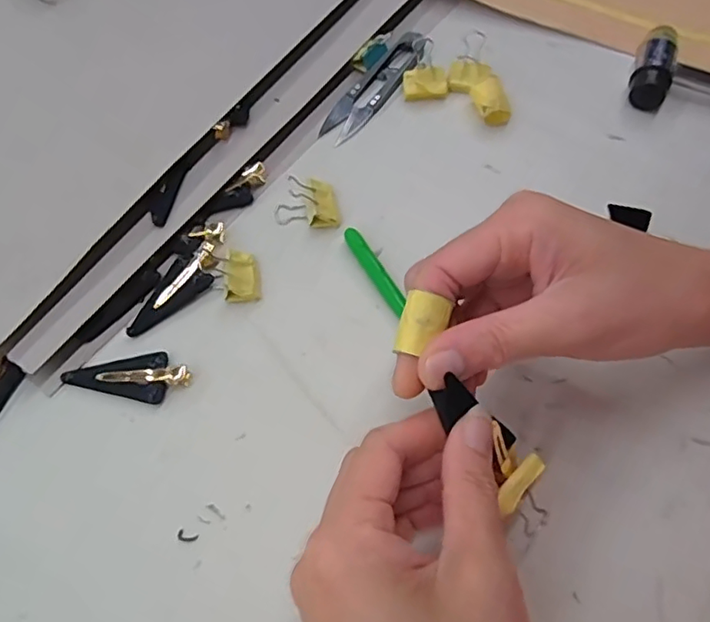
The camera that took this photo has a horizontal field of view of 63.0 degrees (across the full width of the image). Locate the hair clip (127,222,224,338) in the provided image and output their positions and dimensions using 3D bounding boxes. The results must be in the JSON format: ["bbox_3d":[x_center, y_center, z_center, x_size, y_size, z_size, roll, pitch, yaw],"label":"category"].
[{"bbox_3d":[-0.090,-0.017,0.303,0.025,0.008,0.071,24,66,7],"label":"hair clip"}]

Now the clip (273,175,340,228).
[{"bbox_3d":[-0.027,-0.060,0.324,0.034,0.019,0.026,-9,66,-8],"label":"clip"}]

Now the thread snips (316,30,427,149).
[{"bbox_3d":[0.013,-0.145,0.371,0.025,0.008,0.100,33,67,11],"label":"thread snips"}]

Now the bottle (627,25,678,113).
[{"bbox_3d":[0.196,-0.161,0.379,0.023,0.027,0.057,21,66,7],"label":"bottle"}]

